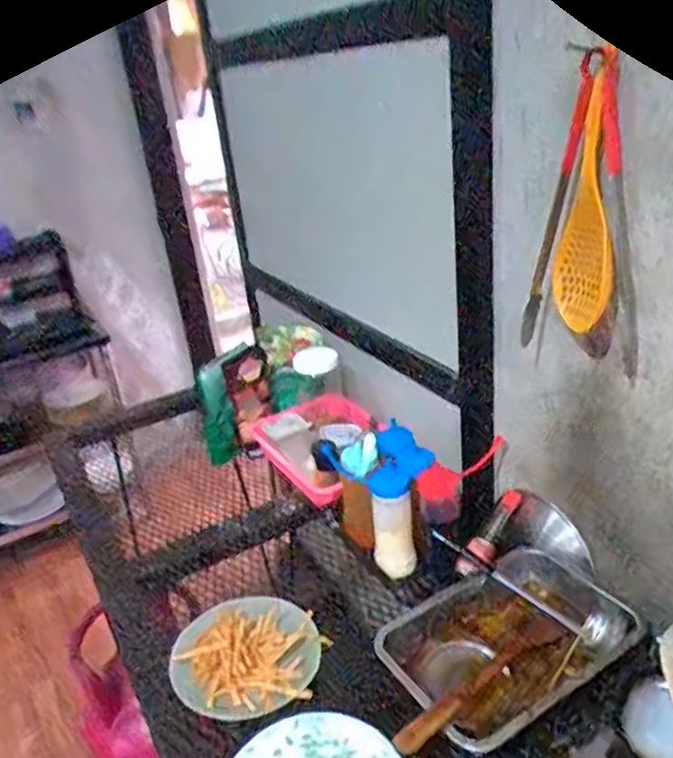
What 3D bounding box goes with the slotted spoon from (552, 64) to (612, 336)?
[{"bbox_3d":[0.282,-0.189,0.740,0.029,0.275,0.080,-8,26,-4],"label":"slotted spoon"}]

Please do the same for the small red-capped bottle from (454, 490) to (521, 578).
[{"bbox_3d":[0.248,0.251,1.046,0.047,0.034,0.159,22,65,45],"label":"small red-capped bottle"}]

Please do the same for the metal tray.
[{"bbox_3d":[0.242,0.360,0.889,0.324,0.076,0.223,-20,29,-26],"label":"metal tray"}]

